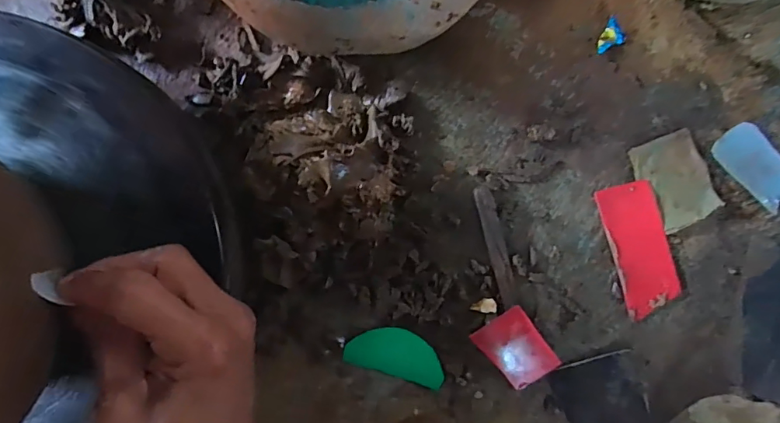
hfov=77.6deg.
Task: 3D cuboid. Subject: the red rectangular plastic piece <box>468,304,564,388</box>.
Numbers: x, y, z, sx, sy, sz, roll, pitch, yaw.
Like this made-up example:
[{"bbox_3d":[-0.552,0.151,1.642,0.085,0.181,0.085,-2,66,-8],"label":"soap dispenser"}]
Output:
[{"bbox_3d":[0.107,0.115,0.402,0.048,0.007,0.070,-39,104,13],"label":"red rectangular plastic piece"}]

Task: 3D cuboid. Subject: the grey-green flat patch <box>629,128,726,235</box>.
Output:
[{"bbox_3d":[0.242,-0.026,0.408,0.054,0.015,0.076,-25,91,0],"label":"grey-green flat patch"}]

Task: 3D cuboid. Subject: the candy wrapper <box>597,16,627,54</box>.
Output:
[{"bbox_3d":[0.183,-0.148,0.406,0.023,0.006,0.024,-23,91,0],"label":"candy wrapper"}]

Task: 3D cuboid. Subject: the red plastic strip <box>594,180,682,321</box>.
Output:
[{"bbox_3d":[0.212,0.031,0.410,0.048,0.009,0.110,-16,91,0],"label":"red plastic strip"}]

